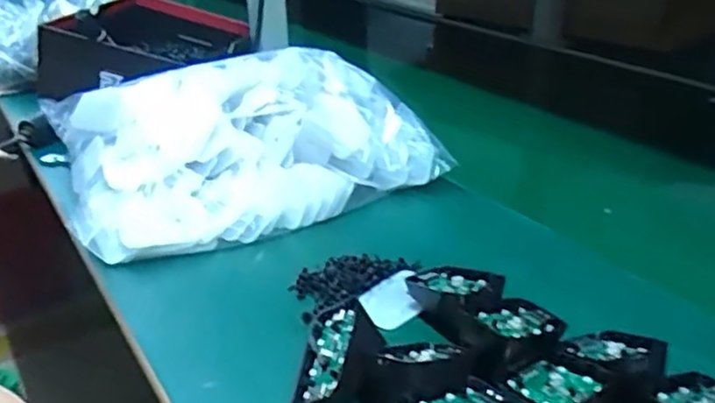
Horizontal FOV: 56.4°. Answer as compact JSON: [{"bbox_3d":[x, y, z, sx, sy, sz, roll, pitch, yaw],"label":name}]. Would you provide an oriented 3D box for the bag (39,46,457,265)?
[{"bbox_3d":[-0.117,-0.070,0.677,0.340,0.104,0.256,-13,32,-22],"label":"bag"}]

